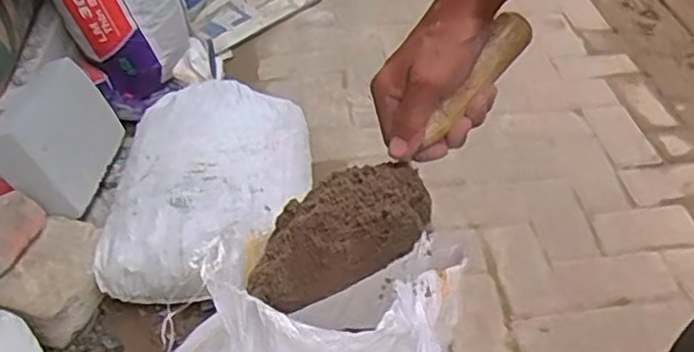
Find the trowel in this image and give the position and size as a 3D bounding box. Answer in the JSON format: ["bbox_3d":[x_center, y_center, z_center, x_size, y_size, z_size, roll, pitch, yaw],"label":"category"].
[{"bbox_3d":[0.041,-0.012,0.493,0.074,0.067,0.281,35,73,29],"label":"trowel"}]

